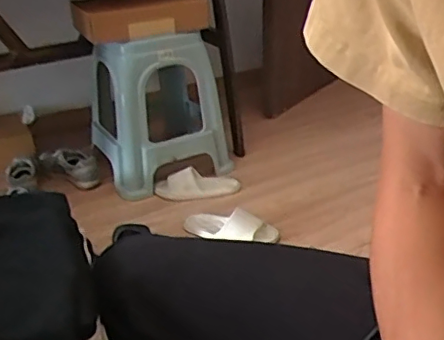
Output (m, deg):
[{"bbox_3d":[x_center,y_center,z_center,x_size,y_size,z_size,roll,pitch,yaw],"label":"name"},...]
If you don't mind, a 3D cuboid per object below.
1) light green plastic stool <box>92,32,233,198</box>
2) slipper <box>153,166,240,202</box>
[{"bbox_3d":[-0.190,-0.198,1.772,0.391,0.462,0.259,-16,31,-25],"label":"light green plastic stool"},{"bbox_3d":[-0.077,0.044,1.746,0.254,0.054,0.106,-1,28,1],"label":"slipper"}]

